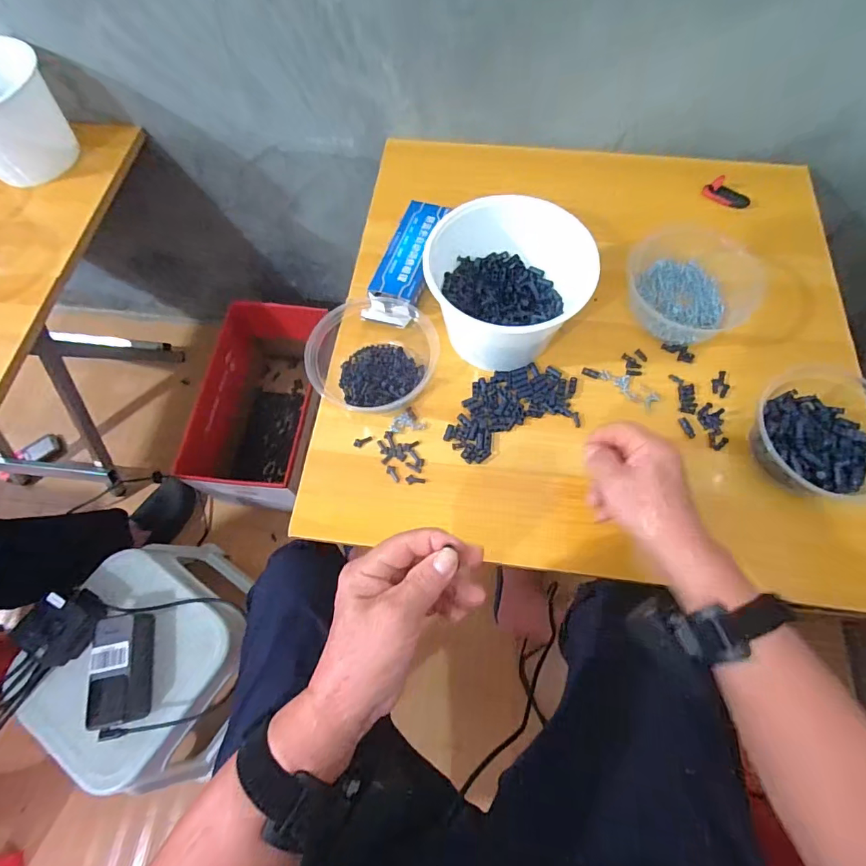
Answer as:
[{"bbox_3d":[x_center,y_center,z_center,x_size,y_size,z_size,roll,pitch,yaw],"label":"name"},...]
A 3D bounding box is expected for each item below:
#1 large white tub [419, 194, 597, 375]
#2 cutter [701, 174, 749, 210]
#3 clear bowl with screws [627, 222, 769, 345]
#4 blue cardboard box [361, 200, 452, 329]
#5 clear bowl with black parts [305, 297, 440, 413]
[{"bbox_3d":[0.080,-0.157,0.499,0.160,0.115,0.134,16,69,7],"label":"large white tub"},{"bbox_3d":[0.389,-0.317,0.606,0.058,0.027,0.021,33,72,13],"label":"cutter"},{"bbox_3d":[0.288,-0.177,0.529,0.118,0.059,0.149,-15,68,-5],"label":"clear bowl with screws"},{"bbox_3d":[-0.031,-0.212,0.571,0.061,0.029,0.177,14,69,6],"label":"blue cardboard box"},{"bbox_3d":[-0.065,-0.098,0.519,0.137,0.055,0.155,-4,68,-1],"label":"clear bowl with black parts"}]

